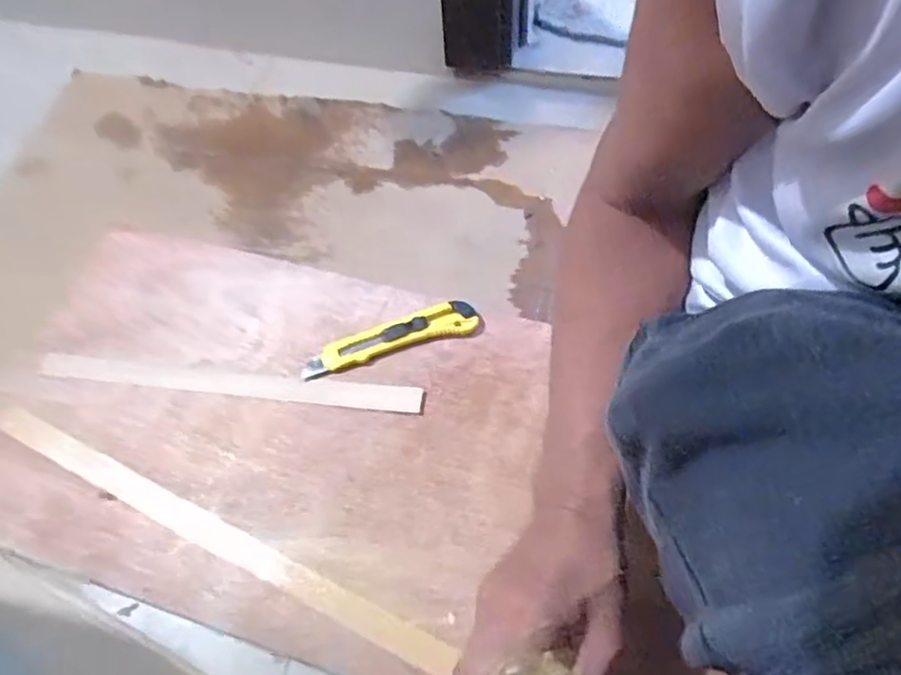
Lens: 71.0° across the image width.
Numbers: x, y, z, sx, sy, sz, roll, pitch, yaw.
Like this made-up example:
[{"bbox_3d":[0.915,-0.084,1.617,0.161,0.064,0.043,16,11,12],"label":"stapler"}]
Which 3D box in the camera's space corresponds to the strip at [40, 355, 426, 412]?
[{"bbox_3d":[-0.200,0.042,0.567,0.352,0.007,0.023,5,56,6],"label":"strip"}]

